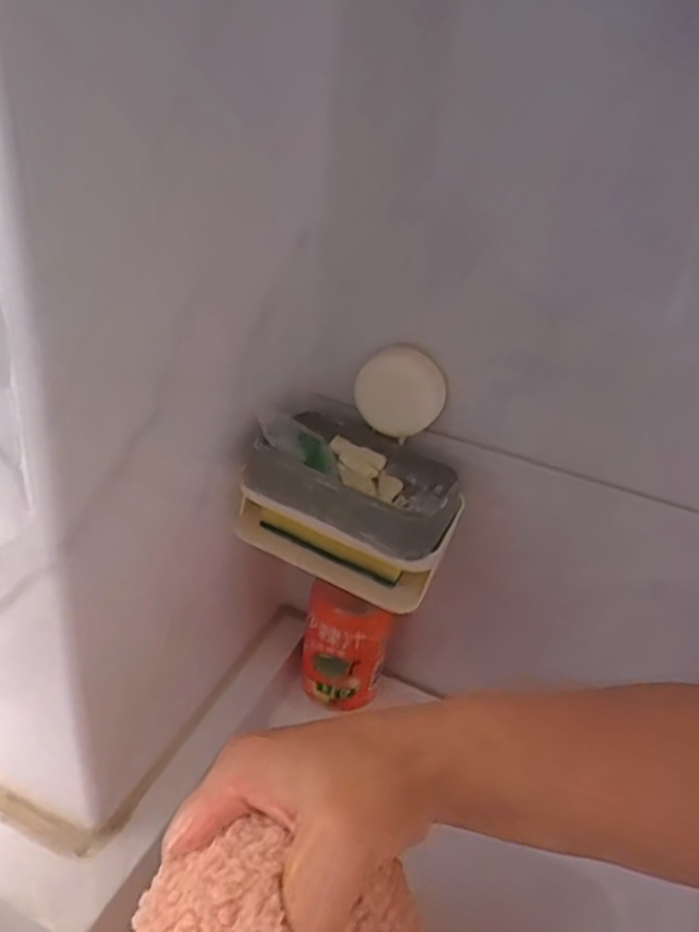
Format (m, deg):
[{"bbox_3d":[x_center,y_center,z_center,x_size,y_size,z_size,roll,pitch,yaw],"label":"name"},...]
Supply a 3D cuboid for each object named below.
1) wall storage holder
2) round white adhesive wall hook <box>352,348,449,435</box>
[{"bbox_3d":[0.002,0.026,0.457,0.135,0.084,0.077,21,34,20],"label":"wall storage holder"},{"bbox_3d":[0.032,-0.044,0.458,0.055,0.058,0.013,7,32,-1],"label":"round white adhesive wall hook"}]

